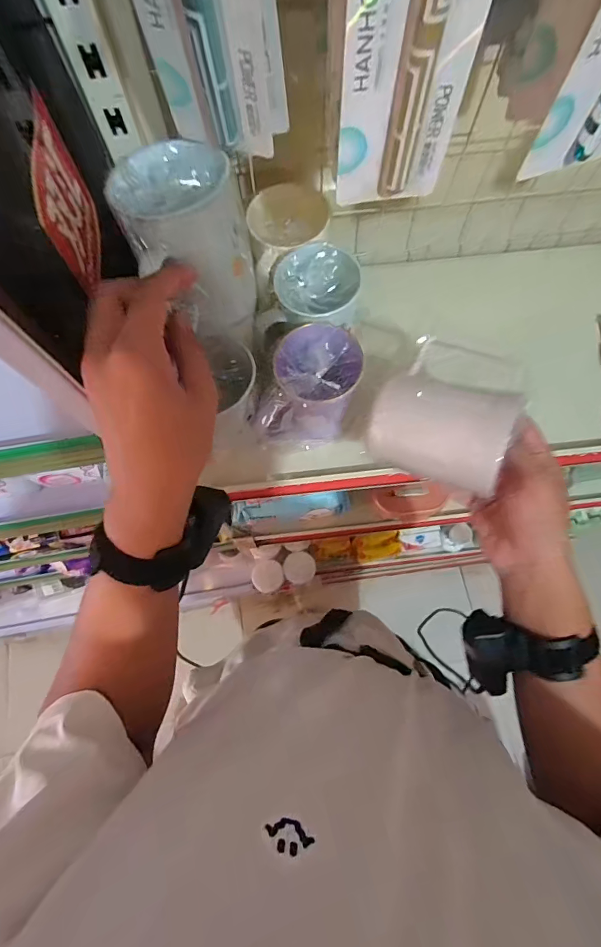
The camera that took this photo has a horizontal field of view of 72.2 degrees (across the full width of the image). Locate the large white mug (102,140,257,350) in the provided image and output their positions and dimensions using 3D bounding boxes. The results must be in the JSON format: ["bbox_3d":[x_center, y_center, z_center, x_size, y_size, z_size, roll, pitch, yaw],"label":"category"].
[{"bbox_3d":[-0.080,-0.171,0.315,0.080,0.110,0.088,-20,73,-6],"label":"large white mug"}]

